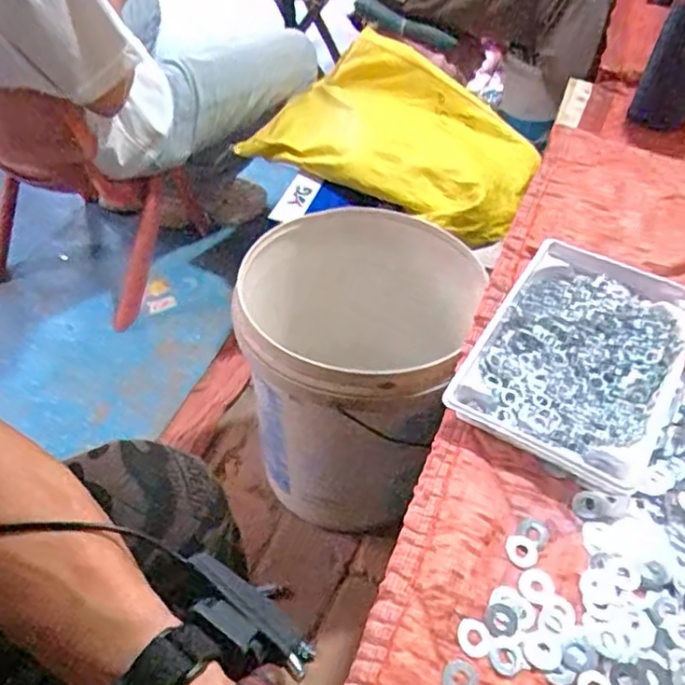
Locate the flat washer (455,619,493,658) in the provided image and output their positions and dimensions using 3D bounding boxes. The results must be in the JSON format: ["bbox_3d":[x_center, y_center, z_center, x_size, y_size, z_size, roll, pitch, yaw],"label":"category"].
[{"bbox_3d":[0.082,0.185,0.402,0.022,0.004,0.022,1,58,-2],"label":"flat washer"}]

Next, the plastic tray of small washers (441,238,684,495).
[{"bbox_3d":[0.202,0.007,0.547,0.153,0.036,0.232,24,52,21],"label":"plastic tray of small washers"}]

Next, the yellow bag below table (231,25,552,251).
[{"bbox_3d":[0.087,-0.329,1.015,0.458,0.155,0.266,35,55,25],"label":"yellow bag below table"}]

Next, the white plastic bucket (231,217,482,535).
[{"bbox_3d":[0.006,0.041,0.875,0.285,0.339,0.273,1,48,-2],"label":"white plastic bucket"}]

